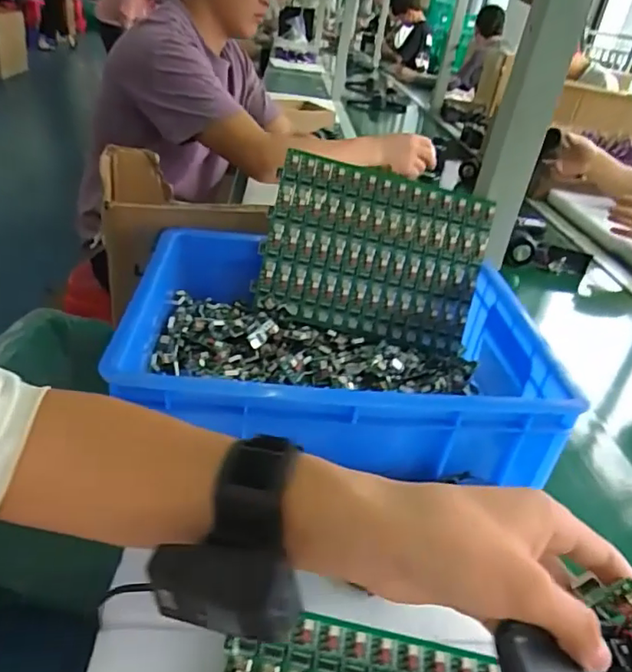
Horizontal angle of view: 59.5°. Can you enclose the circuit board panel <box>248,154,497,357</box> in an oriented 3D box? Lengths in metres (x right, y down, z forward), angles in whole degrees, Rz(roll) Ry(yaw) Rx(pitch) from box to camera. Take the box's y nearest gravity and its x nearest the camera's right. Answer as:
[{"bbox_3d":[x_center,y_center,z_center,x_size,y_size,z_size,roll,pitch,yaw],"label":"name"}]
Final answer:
[{"bbox_3d":[0.059,-0.082,0.566,0.220,0.162,0.008,13,5,-6],"label":"circuit board panel"}]

